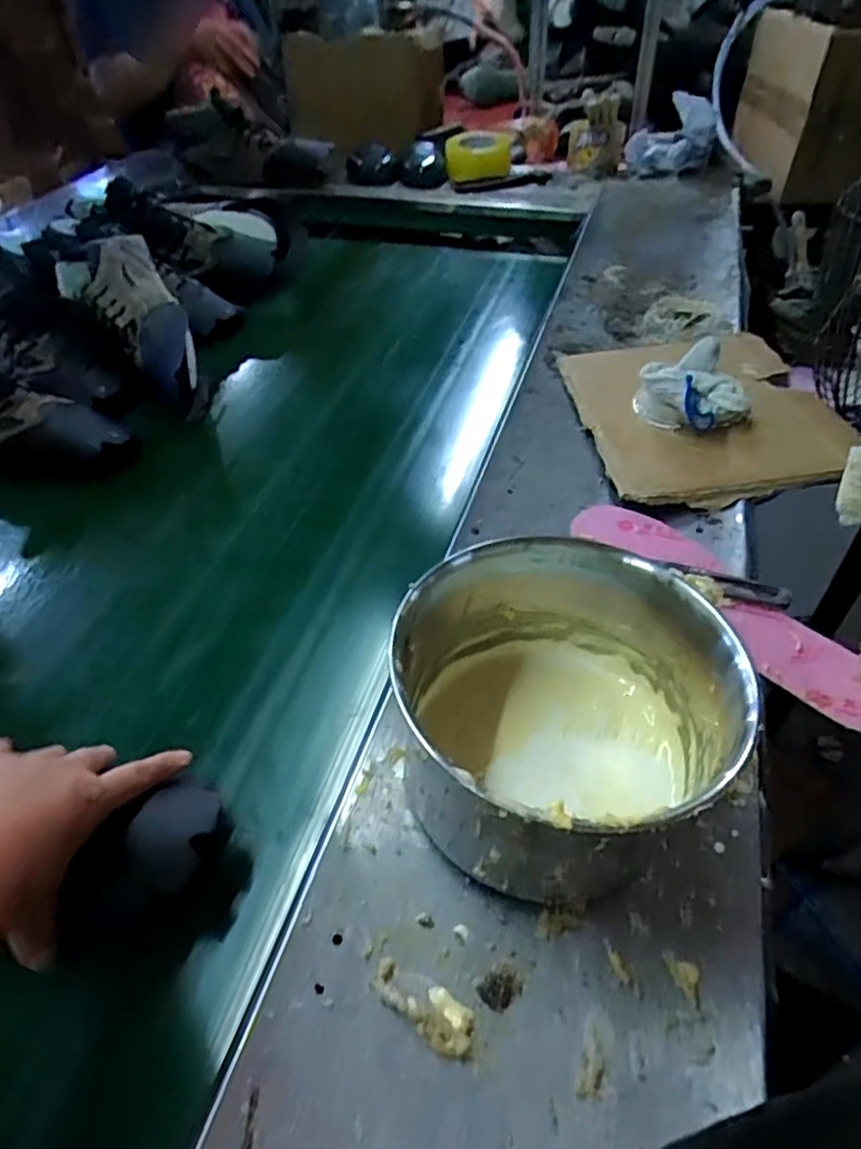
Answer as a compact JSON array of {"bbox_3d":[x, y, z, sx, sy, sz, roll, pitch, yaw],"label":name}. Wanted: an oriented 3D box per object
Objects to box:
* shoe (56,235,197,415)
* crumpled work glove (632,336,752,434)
[{"bbox_3d":[-0.370,-0.331,0.819,0.119,0.085,0.315,-28,66,-22],"label":"shoe"},{"bbox_3d":[0.253,-0.175,0.619,0.105,0.060,0.090,-28,52,-18],"label":"crumpled work glove"}]

